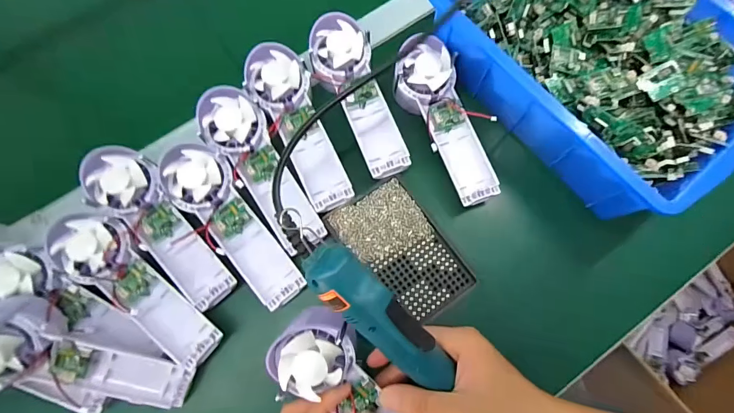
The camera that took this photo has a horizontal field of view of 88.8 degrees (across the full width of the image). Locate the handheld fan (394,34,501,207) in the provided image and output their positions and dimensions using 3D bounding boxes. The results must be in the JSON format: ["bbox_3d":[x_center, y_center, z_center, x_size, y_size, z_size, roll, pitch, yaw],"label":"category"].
[{"bbox_3d":[0.080,-0.085,0.380,0.075,0.038,0.174,-16,76,-3],"label":"handheld fan"}]

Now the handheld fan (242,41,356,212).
[{"bbox_3d":[-0.066,-0.082,0.374,0.056,0.027,0.177,-27,77,-6],"label":"handheld fan"}]

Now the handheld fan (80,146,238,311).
[{"bbox_3d":[-0.192,0.015,0.343,0.053,0.031,0.174,-42,79,-9],"label":"handheld fan"}]

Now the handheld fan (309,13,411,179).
[{"bbox_3d":[-0.011,-0.112,0.381,0.063,0.030,0.173,-16,77,-3],"label":"handheld fan"}]

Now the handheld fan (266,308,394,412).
[{"bbox_3d":[-0.005,0.157,0.294,0.067,0.030,0.171,-40,98,-9],"label":"handheld fan"}]

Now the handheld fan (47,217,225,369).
[{"bbox_3d":[-0.207,0.077,0.328,0.167,0.033,0.055,43,80,10],"label":"handheld fan"}]

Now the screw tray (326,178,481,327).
[{"bbox_3d":[0.033,0.042,0.359,0.082,0.013,0.133,-37,79,-8],"label":"screw tray"}]

